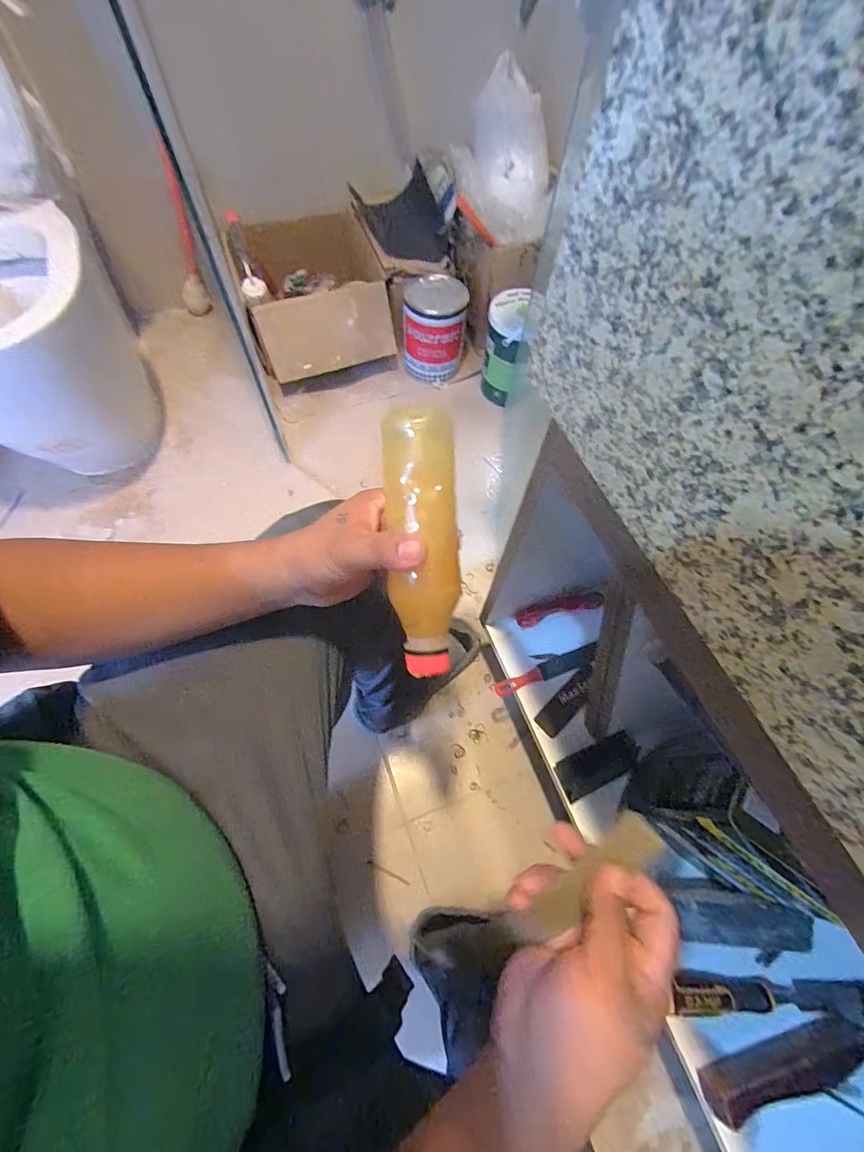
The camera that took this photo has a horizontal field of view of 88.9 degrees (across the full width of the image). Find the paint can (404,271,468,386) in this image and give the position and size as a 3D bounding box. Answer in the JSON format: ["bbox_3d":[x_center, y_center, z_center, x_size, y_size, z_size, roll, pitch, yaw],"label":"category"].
[{"bbox_3d":[0.007,-0.690,1.218,0.163,0.206,0.178,1,64,-2],"label":"paint can"}]

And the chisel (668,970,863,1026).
[{"bbox_3d":[0.429,0.517,0.539,0.270,0.026,0.036,4,64,-1],"label":"chisel"}]

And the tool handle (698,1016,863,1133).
[{"bbox_3d":[0.400,0.552,0.493,0.193,0.035,0.031,-14,65,-9],"label":"tool handle"}]

